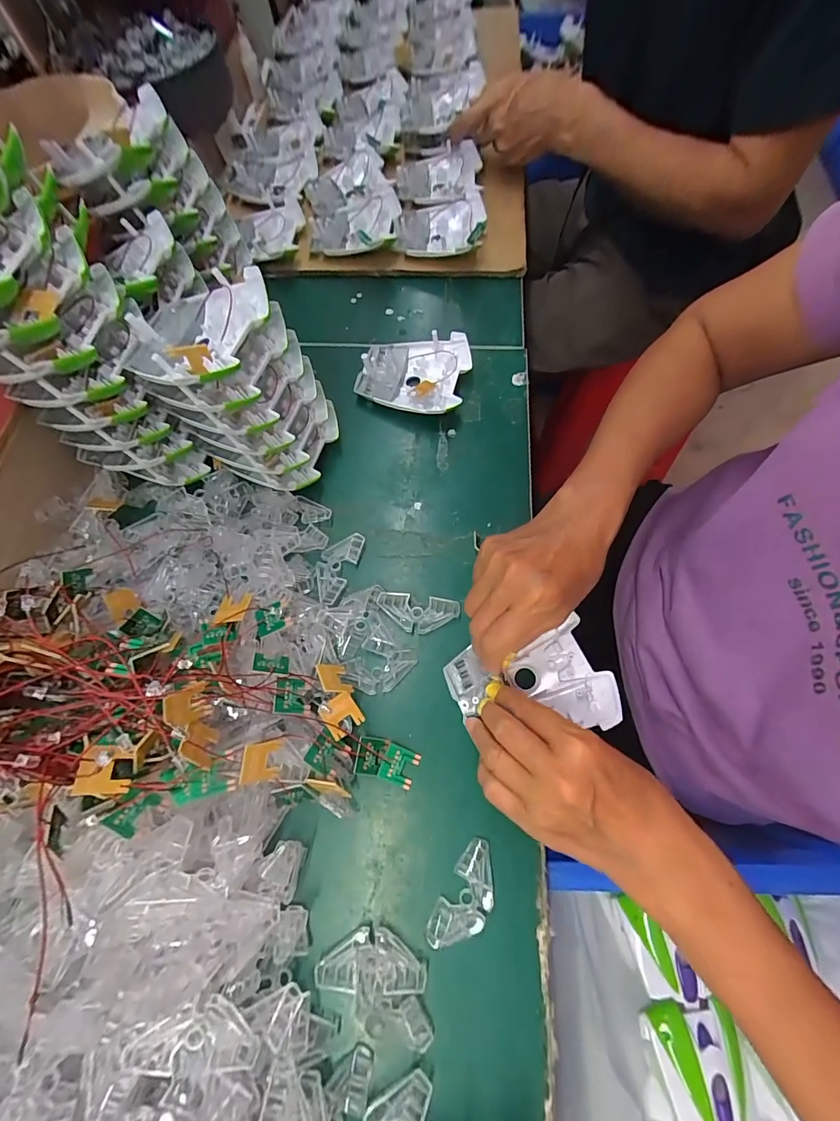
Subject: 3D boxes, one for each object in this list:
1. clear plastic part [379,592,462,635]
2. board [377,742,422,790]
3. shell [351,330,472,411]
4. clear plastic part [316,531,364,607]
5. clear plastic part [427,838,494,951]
[{"bbox_3d":[-0.002,0.044,0.355,0.066,0.008,0.029,7,67,5],"label":"clear plastic part"},{"bbox_3d":[-0.015,0.150,0.312,0.025,0.007,0.025,17,69,9],"label":"board"},{"bbox_3d":[-0.007,-0.194,0.445,0.109,0.030,0.094,12,68,7],"label":"shell"},{"bbox_3d":[-0.073,0.005,0.372,0.030,0.005,0.067,19,69,10],"label":"clear plastic part"},{"bbox_3d":[0.031,0.221,0.281,0.029,0.009,0.066,30,71,14],"label":"clear plastic part"}]

